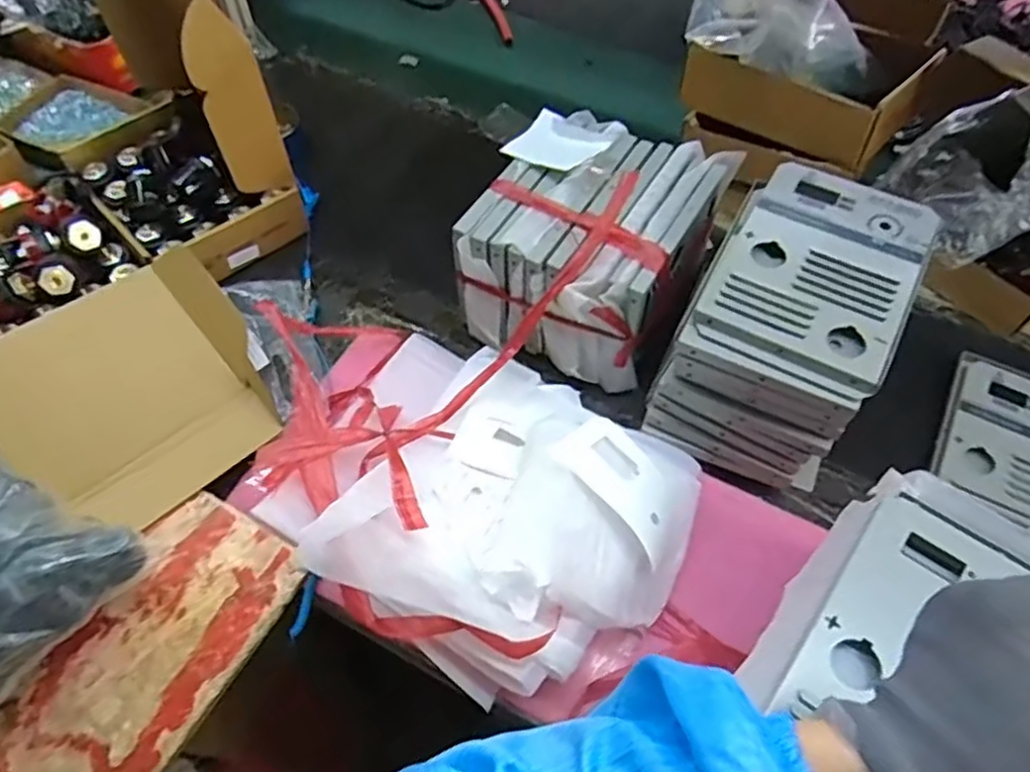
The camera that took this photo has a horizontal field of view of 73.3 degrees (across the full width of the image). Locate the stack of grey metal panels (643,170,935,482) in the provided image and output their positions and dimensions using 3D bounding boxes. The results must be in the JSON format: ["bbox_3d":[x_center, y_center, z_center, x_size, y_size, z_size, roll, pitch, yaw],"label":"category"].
[{"bbox_3d":[0.260,-0.056,0.659,0.166,0.168,0.236,27,61,16],"label":"stack of grey metal panels"}]

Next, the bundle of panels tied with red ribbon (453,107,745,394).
[{"bbox_3d":[0.080,-0.151,0.766,0.219,0.170,0.261,23,60,14],"label":"bundle of panels tied with red ribbon"}]

